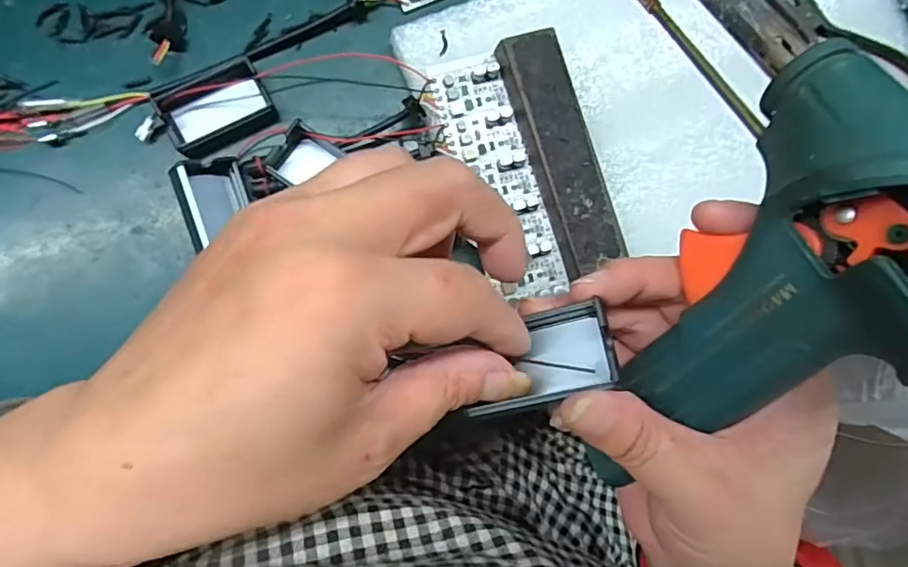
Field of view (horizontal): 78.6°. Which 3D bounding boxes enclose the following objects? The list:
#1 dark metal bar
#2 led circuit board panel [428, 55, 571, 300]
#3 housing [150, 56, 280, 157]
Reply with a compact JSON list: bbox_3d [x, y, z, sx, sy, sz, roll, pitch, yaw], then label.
[{"bbox_3d":[0.054,-0.066,0.280,0.031,0.017,0.117,-19,93,-8],"label":"dark metal bar"},{"bbox_3d":[0.021,-0.058,0.283,0.039,0.005,0.117,-19,93,-8],"label":"led circuit board panel"},{"bbox_3d":[-0.120,-0.088,0.276,0.053,0.014,0.030,-31,95,-8],"label":"housing"}]

